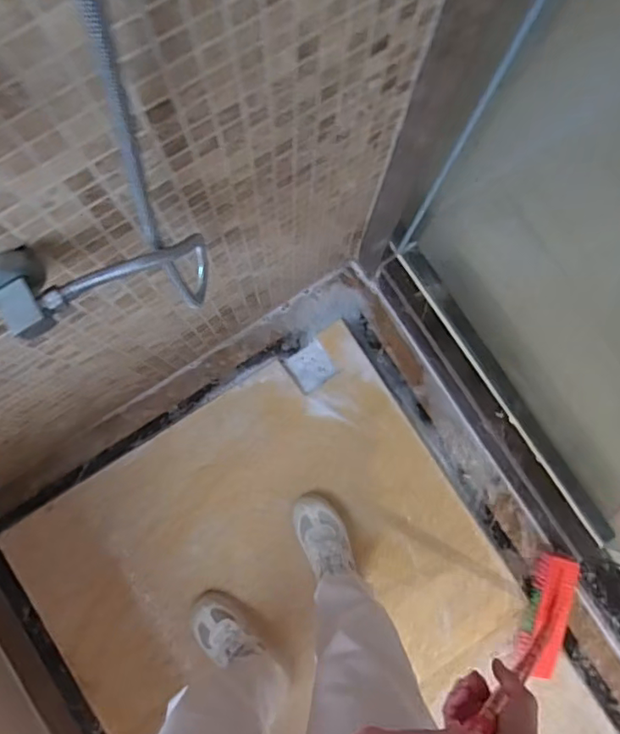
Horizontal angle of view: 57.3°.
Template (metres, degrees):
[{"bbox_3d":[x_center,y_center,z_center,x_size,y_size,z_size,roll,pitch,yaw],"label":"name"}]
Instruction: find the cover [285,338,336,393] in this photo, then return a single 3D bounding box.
[{"bbox_3d":[0.003,-0.001,1.286,0.092,0.008,0.088,-37,82,-5],"label":"cover"}]

